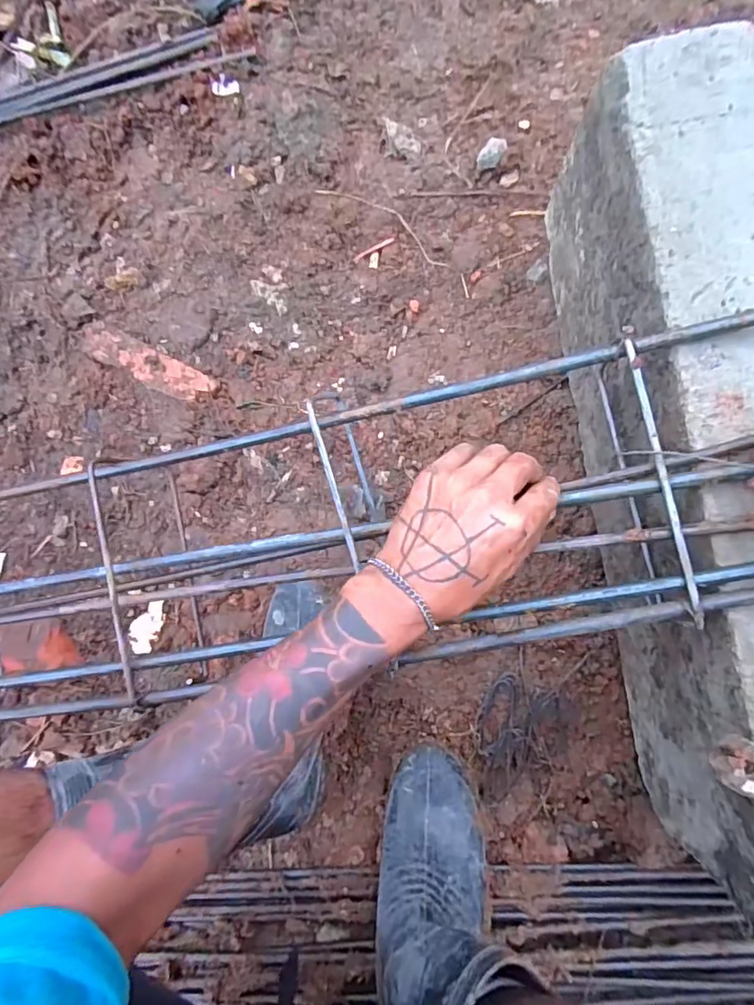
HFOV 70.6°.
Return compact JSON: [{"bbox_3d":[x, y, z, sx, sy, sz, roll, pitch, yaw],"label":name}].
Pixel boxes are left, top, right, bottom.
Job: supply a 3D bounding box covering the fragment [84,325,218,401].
[{"bbox_3d":[-0.267,-0.160,0.611,0.180,0.019,0.039,27,89,9],"label":"fragment"}]

